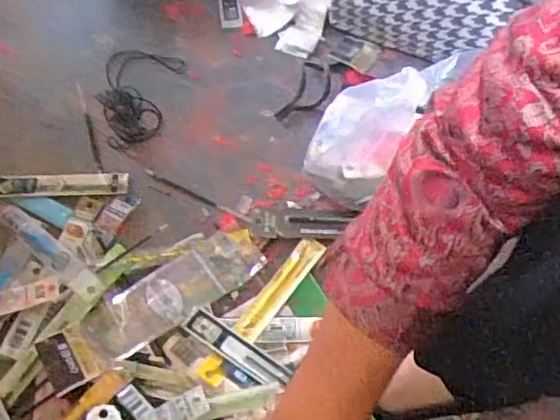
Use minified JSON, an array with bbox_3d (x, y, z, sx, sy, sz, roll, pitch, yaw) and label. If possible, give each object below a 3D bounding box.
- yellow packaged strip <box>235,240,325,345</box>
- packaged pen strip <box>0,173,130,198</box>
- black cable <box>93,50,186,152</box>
[{"bbox_3d":[0.001,0.074,0.573,0.024,0.012,0.118,35,71,16],"label":"yellow packaged strip"},{"bbox_3d":[-0.239,-0.028,0.629,0.153,0.008,0.026,-2,66,1],"label":"packaged pen strip"},{"bbox_3d":[-0.168,-0.129,0.678,0.082,0.011,0.131,13,67,7],"label":"black cable"}]

